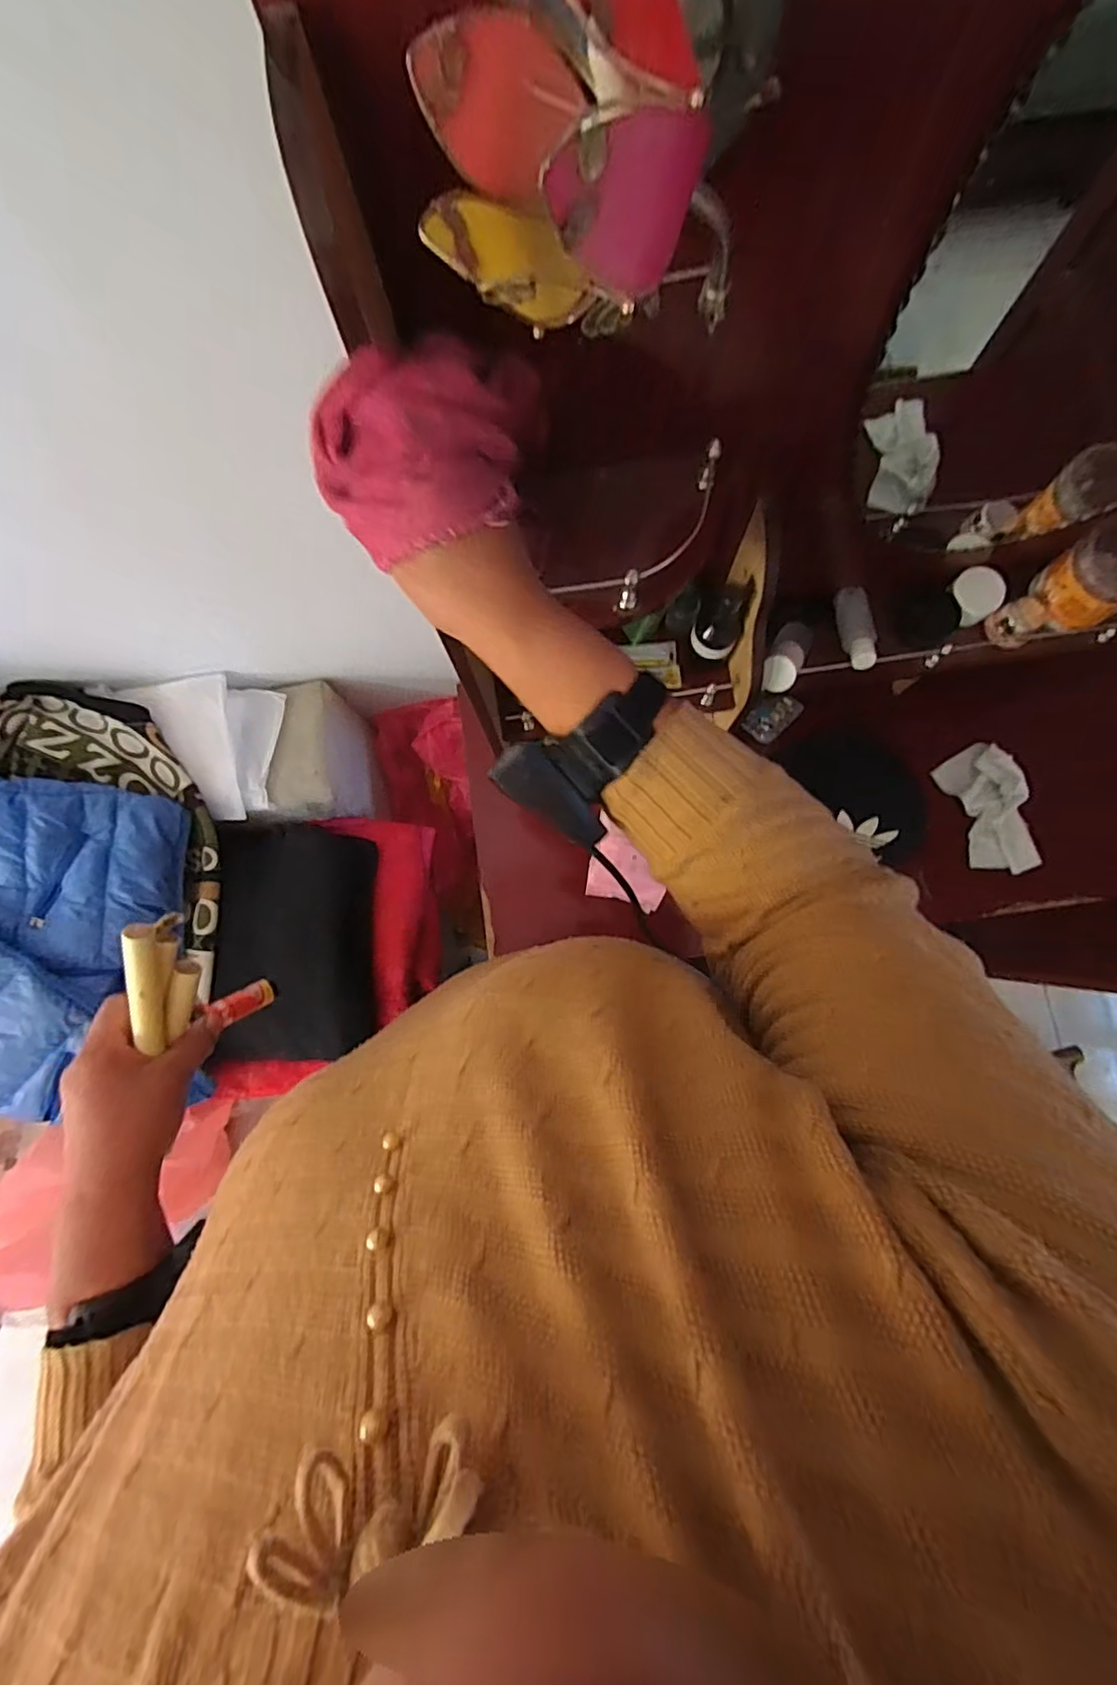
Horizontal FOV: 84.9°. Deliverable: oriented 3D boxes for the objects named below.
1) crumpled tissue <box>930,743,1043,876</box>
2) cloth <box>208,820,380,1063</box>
[{"bbox_3d":[0.533,-0.039,0.748,0.064,0.067,0.159,-20,82,-1],"label":"crumpled tissue"},{"bbox_3d":[-0.312,0.116,0.720,0.181,0.066,0.279,1,93,4],"label":"cloth"}]

